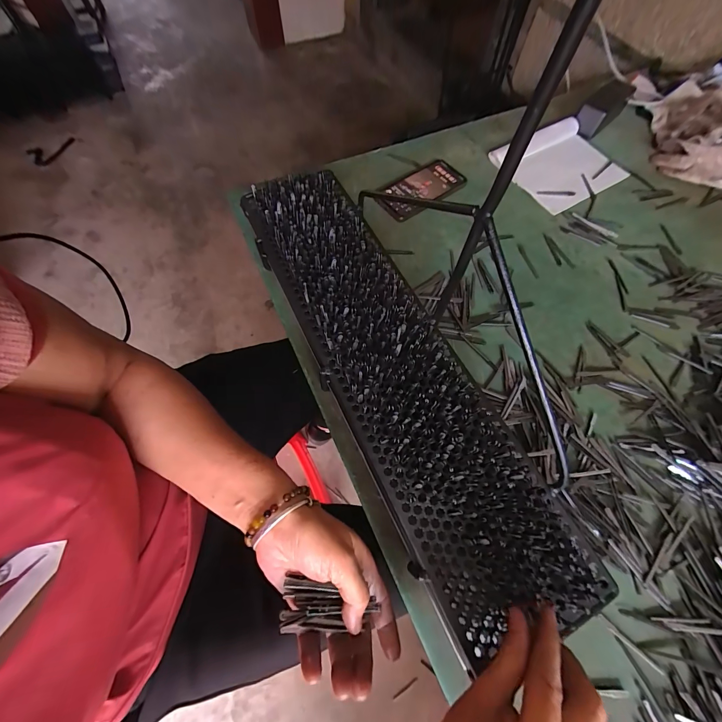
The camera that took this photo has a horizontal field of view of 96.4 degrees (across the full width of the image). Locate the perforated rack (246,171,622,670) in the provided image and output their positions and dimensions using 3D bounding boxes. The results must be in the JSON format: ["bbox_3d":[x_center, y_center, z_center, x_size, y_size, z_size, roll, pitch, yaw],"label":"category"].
[{"bbox_3d":[0.024,-0.013,0.367,0.146,0.038,0.577,-25,70,-12],"label":"perforated rack"}]

